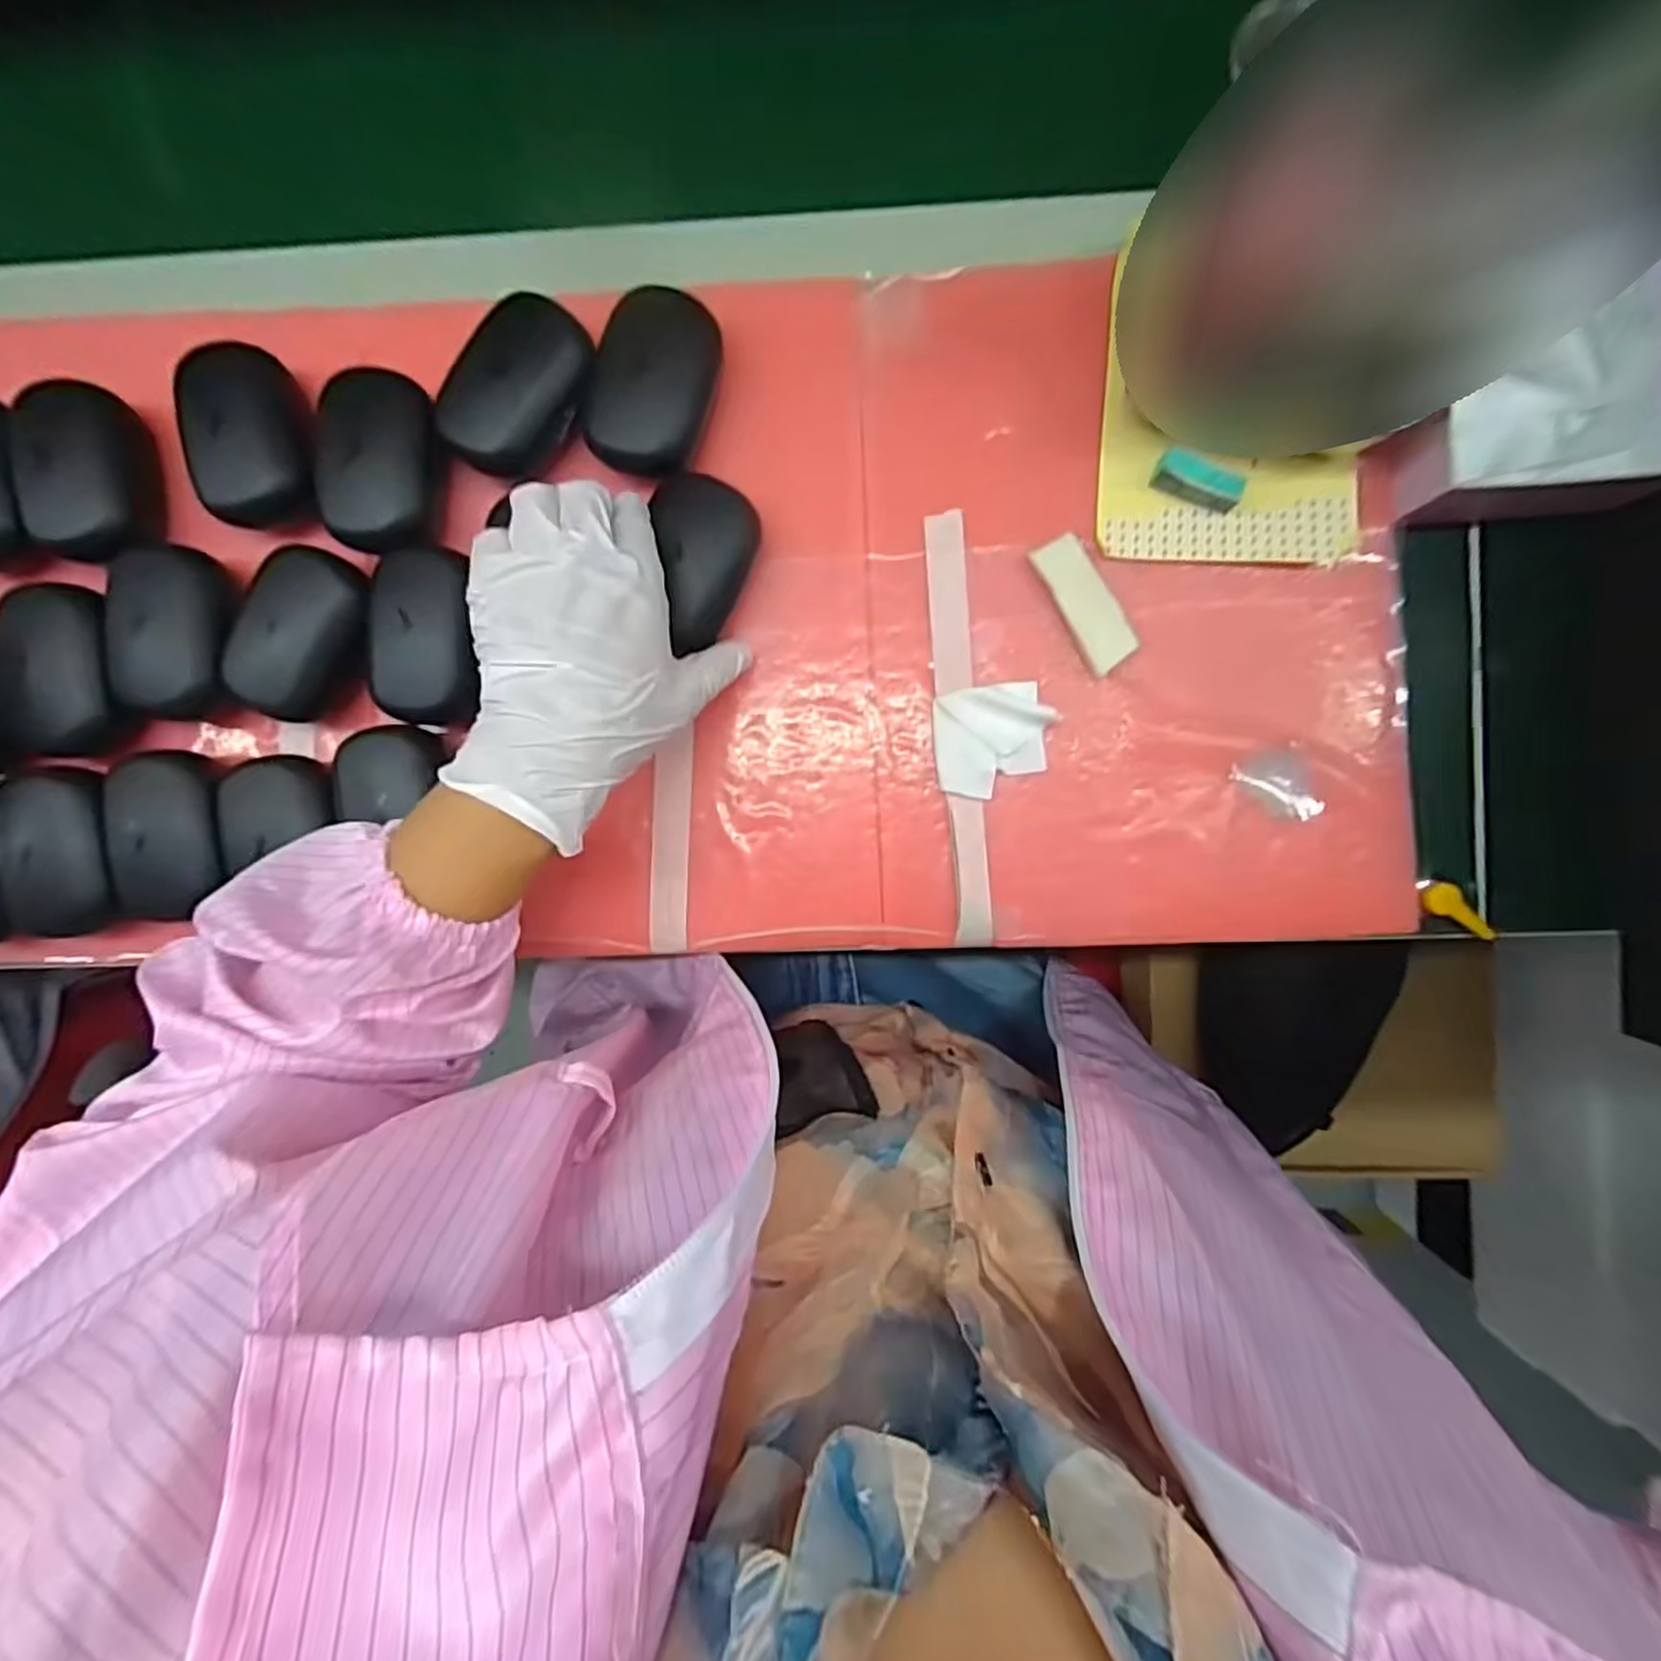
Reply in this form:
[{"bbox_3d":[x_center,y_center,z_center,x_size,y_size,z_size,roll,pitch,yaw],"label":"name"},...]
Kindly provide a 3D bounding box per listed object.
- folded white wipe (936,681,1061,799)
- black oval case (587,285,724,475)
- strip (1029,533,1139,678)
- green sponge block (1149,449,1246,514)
[{"bbox_3d":[0.082,-0.046,0.352,0.056,0.016,0.053,-4,92,3],"label":"folded white wipe"},{"bbox_3d":[-0.086,-0.211,0.339,0.057,0.035,0.079,7,92,2],"label":"black oval case"},{"bbox_3d":[0.127,-0.113,0.350,0.024,0.004,0.069,-30,91,21],"label":"strip"},{"bbox_3d":[0.178,-0.169,0.340,0.041,0.015,0.017,22,93,2],"label":"green sponge block"}]

